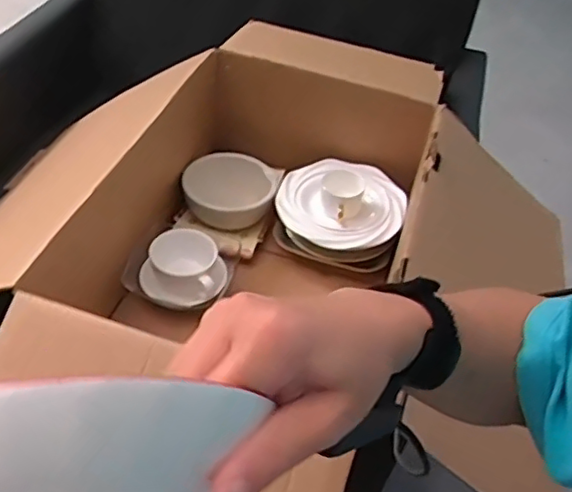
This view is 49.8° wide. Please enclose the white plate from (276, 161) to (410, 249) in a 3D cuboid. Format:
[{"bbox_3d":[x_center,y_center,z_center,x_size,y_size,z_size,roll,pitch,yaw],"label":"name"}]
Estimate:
[{"bbox_3d":[0.095,-0.083,1.065,0.216,0.048,0.209,2,46,-2],"label":"white plate"}]

